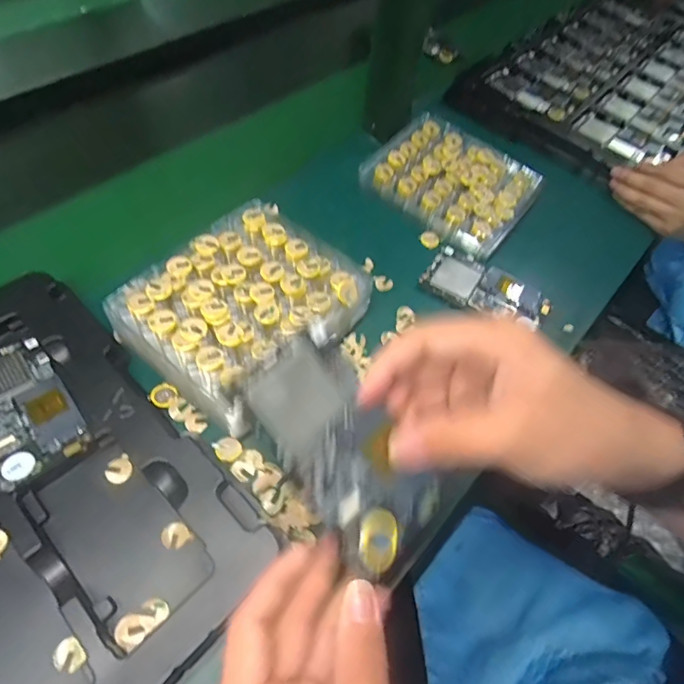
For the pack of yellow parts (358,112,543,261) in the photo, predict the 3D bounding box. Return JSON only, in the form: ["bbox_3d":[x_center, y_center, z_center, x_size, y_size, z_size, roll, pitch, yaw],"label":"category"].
[{"bbox_3d":[0.128,-0.188,0.546,0.174,0.023,0.143,38,65,12],"label":"pack of yellow parts"}]

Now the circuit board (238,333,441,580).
[{"bbox_3d":[0.002,0.057,0.248,0.060,0.007,0.123,-36,95,-25],"label":"circuit board"}]

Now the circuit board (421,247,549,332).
[{"bbox_3d":[0.146,-0.053,0.479,0.120,0.012,0.063,30,59,15],"label":"circuit board"}]

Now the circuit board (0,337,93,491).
[{"bbox_3d":[-0.242,0.046,0.351,0.063,0.008,0.123,-33,64,-24],"label":"circuit board"}]

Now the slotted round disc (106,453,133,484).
[{"bbox_3d":[-0.163,0.093,0.344,0.018,0.004,0.019,2,55,-3],"label":"slotted round disc"}]

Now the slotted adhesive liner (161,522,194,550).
[{"bbox_3d":[-0.114,0.133,0.323,0.017,0.004,0.017,-34,64,-24],"label":"slotted adhesive liner"}]

